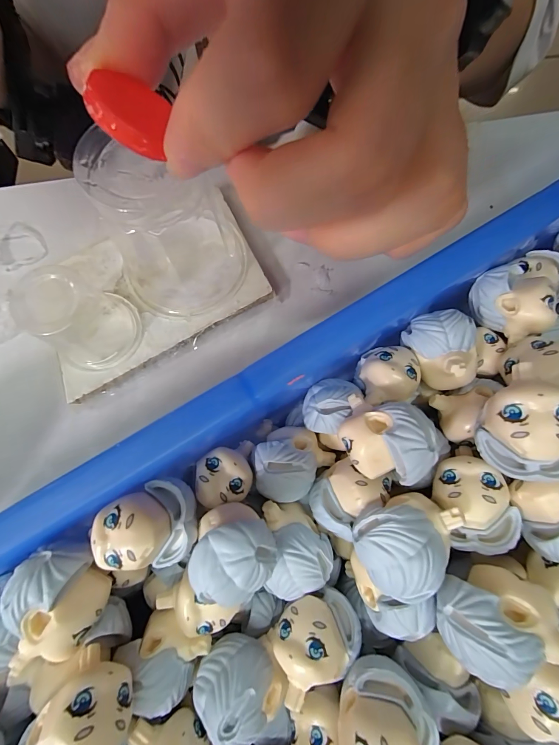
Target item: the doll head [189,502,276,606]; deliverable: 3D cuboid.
[{"bbox_3d":[-0.012,0.049,0.090,0.022,0.020,0.021,-4,79,-2],"label":"doll head"}]

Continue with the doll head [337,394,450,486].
[{"bbox_3d":[0.030,0.019,0.089,0.023,0.018,0.021,15,79,2],"label":"doll head"}]

